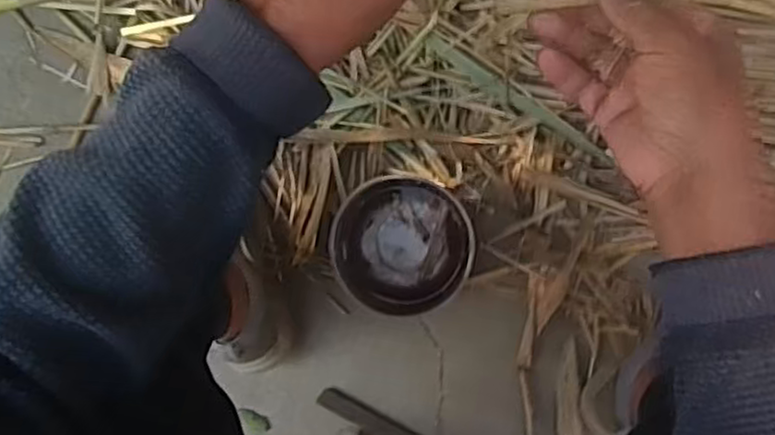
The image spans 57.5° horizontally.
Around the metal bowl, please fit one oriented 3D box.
[{"bbox_3d":[0.018,0.038,0.825,0.156,0.059,0.165,0,94,7],"label":"metal bowl"}]

